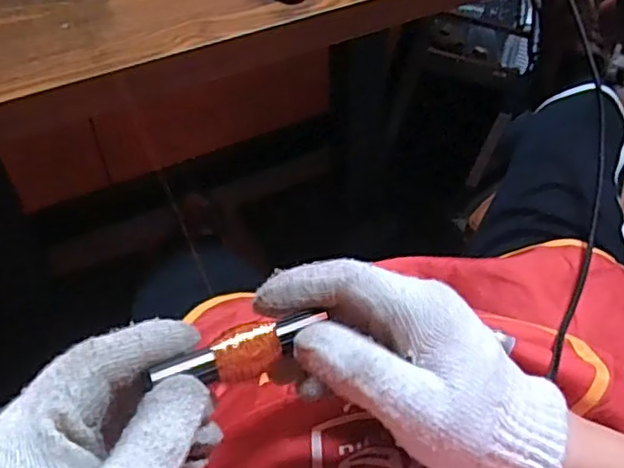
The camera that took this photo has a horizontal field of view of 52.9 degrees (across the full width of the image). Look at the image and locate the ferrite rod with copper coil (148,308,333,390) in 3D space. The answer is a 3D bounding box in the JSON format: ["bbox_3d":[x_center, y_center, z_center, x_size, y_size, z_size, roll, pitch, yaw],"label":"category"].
[{"bbox_3d":[-0.032,0.055,0.288,0.087,0.016,0.019,-15,45,-28],"label":"ferrite rod with copper coil"}]

